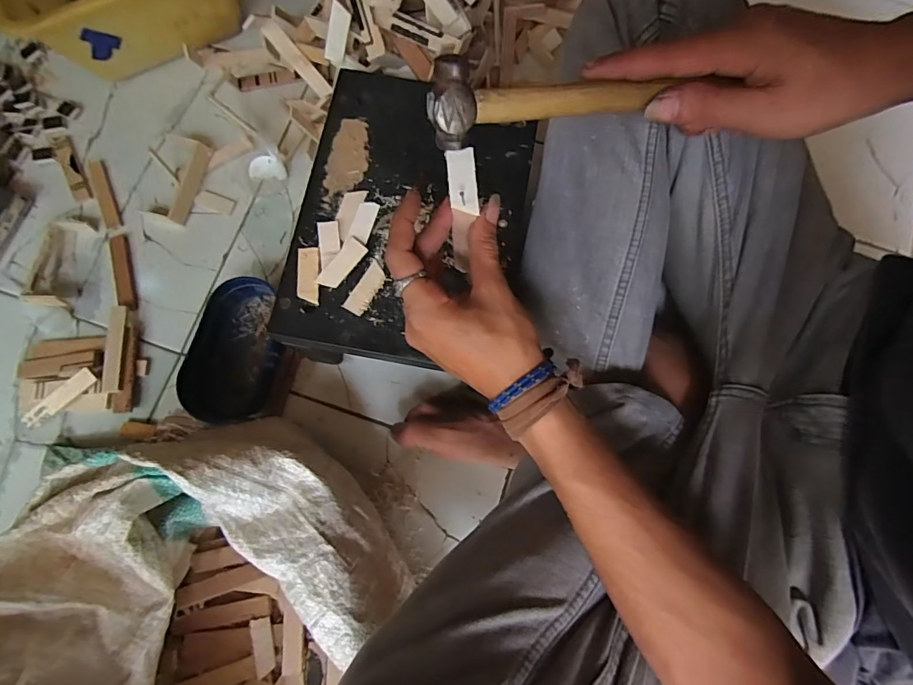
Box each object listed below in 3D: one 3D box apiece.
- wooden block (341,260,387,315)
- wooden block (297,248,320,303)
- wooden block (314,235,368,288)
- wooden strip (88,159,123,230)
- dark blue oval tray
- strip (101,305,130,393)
[{"bbox_3d":[-0.079,-0.048,0.399,0.019,0.004,0.050,29,78,6],"label":"wooden block"},{"bbox_3d":[-0.132,-0.060,0.403,0.020,0.004,0.052,-2,77,-1],"label":"wooden block"},{"bbox_3d":[-0.101,-0.069,0.400,0.020,0.006,0.051,35,79,7],"label":"wooden block"},{"bbox_3d":[-0.438,-0.185,0.564,0.019,0.004,0.100,-23,78,-6],"label":"wooden strip"},{"bbox_3d":[-0.244,0.010,0.503,0.093,0.042,0.159,10,77,2],"label":"dark blue oval tray"},{"bbox_3d":[-0.381,0.007,0.506,0.024,0.006,0.096,0,80,-8],"label":"strip"}]

